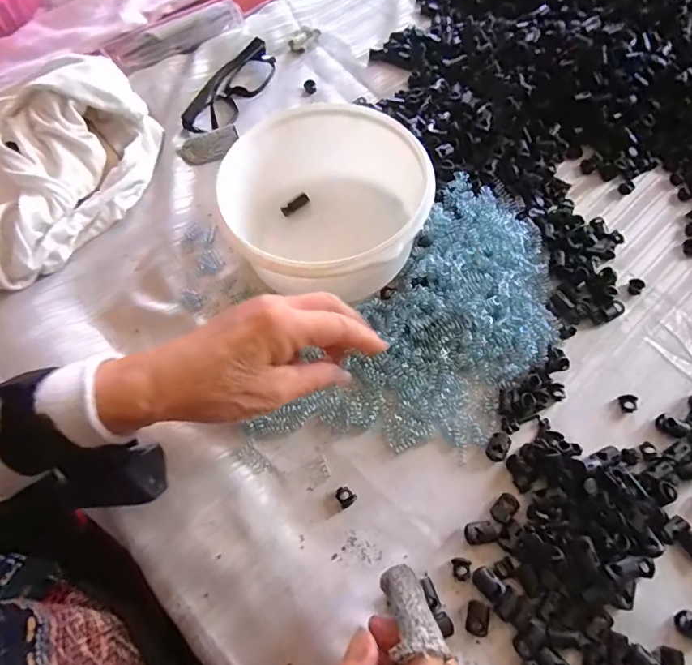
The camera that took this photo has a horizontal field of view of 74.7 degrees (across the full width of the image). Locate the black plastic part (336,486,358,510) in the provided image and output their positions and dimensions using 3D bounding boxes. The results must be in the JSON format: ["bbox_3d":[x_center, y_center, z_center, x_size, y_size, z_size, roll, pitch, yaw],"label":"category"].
[{"bbox_3d":[0.000,0.114,0.317,0.013,0.005,0.013,-27,68,-12],"label":"black plastic part"}]

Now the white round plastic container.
[{"bbox_3d":[-0.014,-0.099,0.363,0.145,0.091,0.157,0,65,0],"label":"white round plastic container"}]

